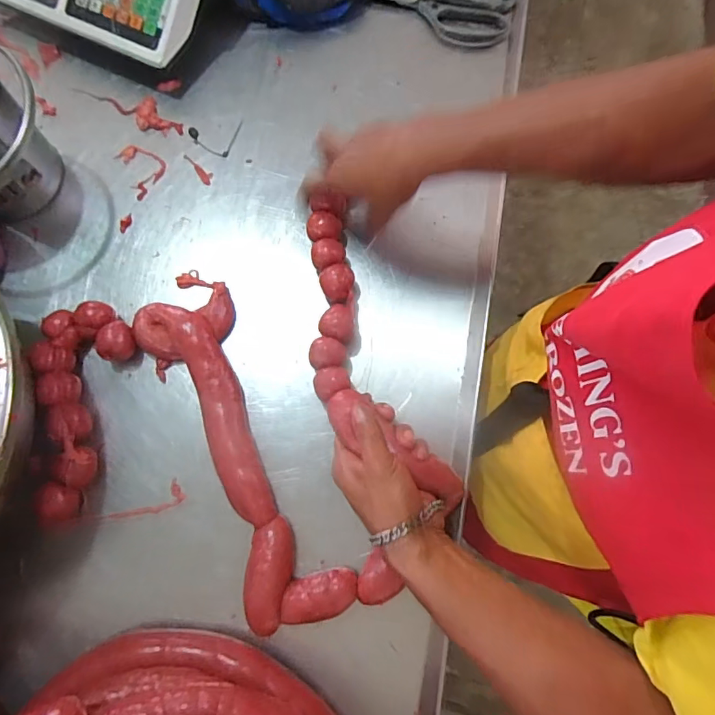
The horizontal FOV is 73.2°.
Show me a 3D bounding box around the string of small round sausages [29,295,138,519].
[{"bbox_3d":[-0.257,0.048,0.455,0.082,0.034,0.199,-4,77,-1],"label":"string of small round sausages"}]

